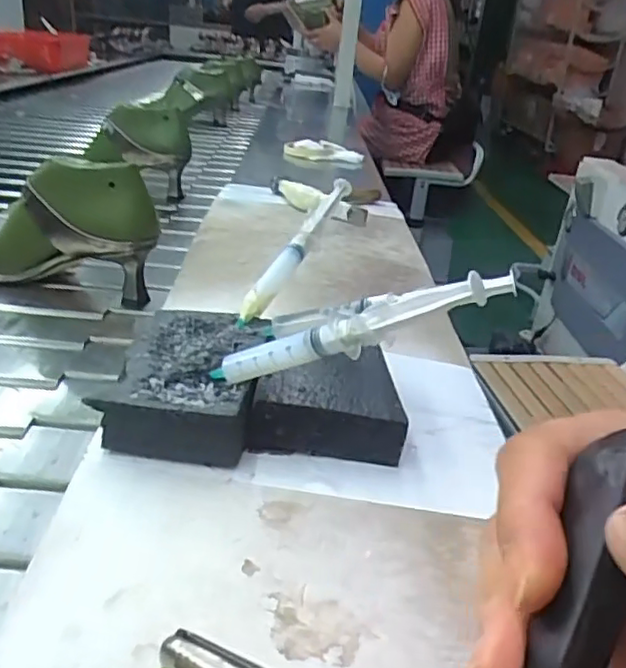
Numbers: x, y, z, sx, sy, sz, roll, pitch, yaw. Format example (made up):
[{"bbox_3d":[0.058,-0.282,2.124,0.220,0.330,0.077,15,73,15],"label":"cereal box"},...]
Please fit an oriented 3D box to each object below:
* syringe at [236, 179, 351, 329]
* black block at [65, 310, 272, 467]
[{"bbox_3d":[-0.011,-0.066,0.479,0.014,0.018,0.169,16,52,21],"label":"syringe"},{"bbox_3d":[-0.075,0.026,0.394,0.087,0.034,0.127,7,27,1],"label":"black block"}]

